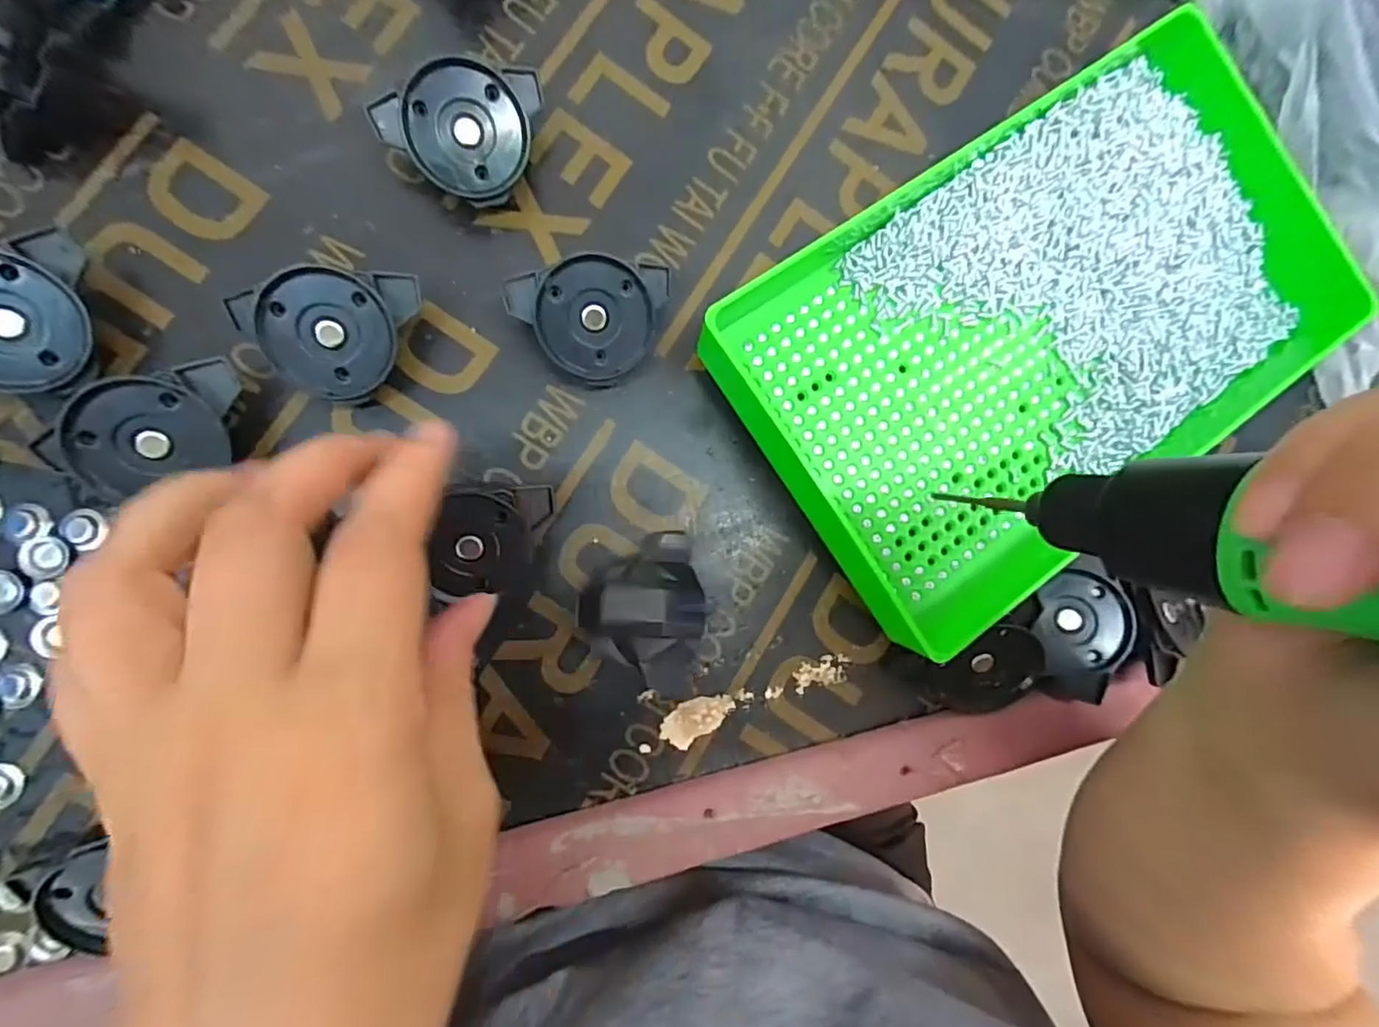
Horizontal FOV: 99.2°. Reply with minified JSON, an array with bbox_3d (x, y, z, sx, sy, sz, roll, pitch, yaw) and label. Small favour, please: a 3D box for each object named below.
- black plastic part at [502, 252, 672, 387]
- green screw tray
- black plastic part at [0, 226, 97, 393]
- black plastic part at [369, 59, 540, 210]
[{"bbox_3d":[-0.036,-0.075,0.220,0.047,0.018,0.047,-34,115,-1],"label":"black plastic part"},{"bbox_3d":[0.148,-0.074,0.235,0.253,0.036,0.165,-33,92,-6],"label":"green screw tray"},{"bbox_3d":[-0.222,-0.066,0.190,0.046,0.029,0.052,9,87,-5],"label":"black plastic part"},{"bbox_3d":[-0.081,-0.145,0.216,0.047,0.018,0.051,34,94,-26],"label":"black plastic part"}]

